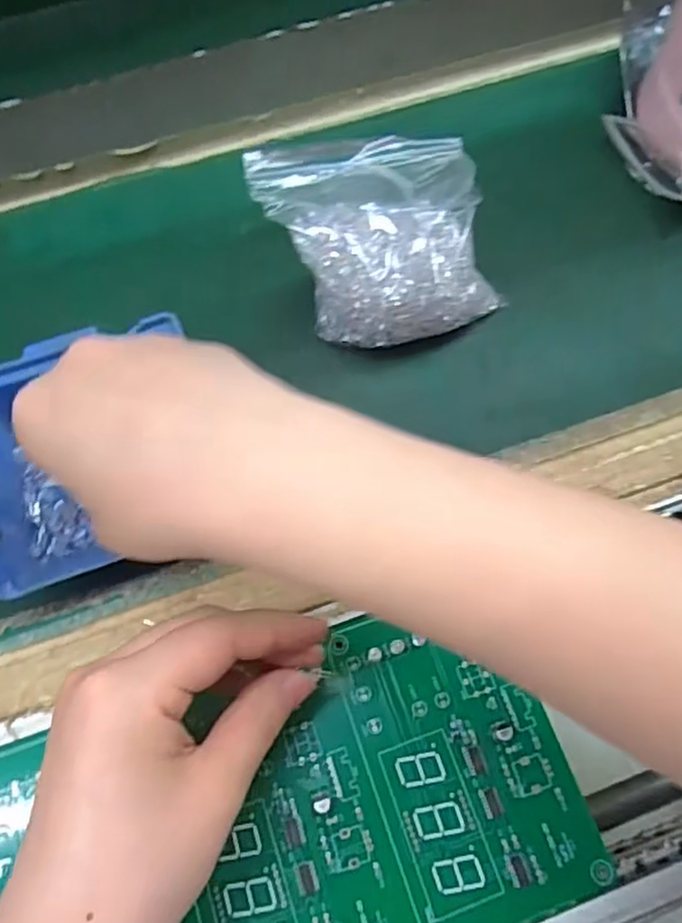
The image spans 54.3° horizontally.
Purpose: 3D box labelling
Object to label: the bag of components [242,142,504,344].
[{"bbox_3d":[0.017,-0.111,0.322,0.103,0.057,0.103,-14,69,-5],"label":"bag of components"}]

